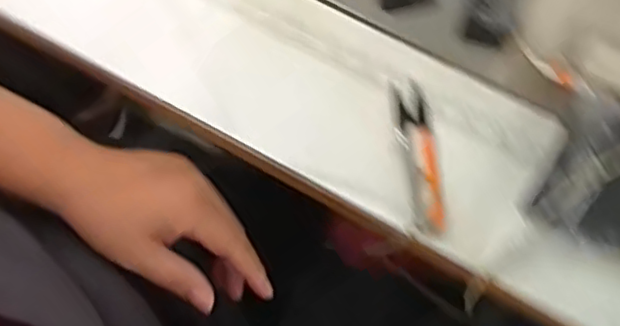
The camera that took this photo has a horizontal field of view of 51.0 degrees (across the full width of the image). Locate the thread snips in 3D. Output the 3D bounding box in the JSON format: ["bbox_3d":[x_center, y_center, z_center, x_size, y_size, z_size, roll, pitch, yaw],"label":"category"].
[{"bbox_3d":[0.074,-0.004,0.432,0.020,0.005,0.100,-8,76,-2],"label":"thread snips"}]

